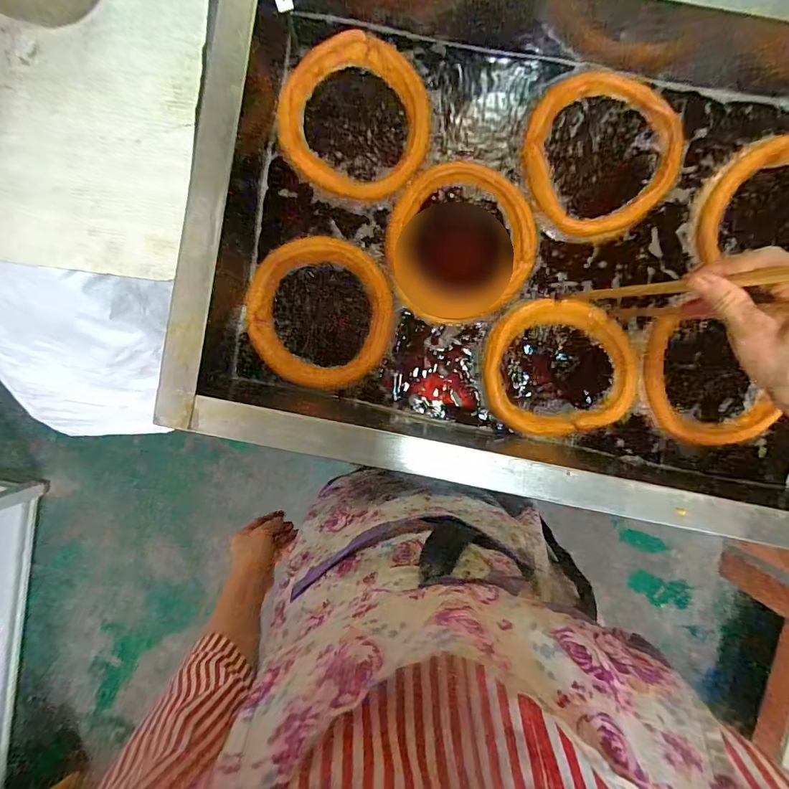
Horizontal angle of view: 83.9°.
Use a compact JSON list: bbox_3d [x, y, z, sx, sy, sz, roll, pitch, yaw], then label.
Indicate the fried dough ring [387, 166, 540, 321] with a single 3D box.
[{"bbox_3d":[0.084,-0.190,0.548,0.178,0.024,0.195,0,94,1],"label":"fried dough ring"}]

